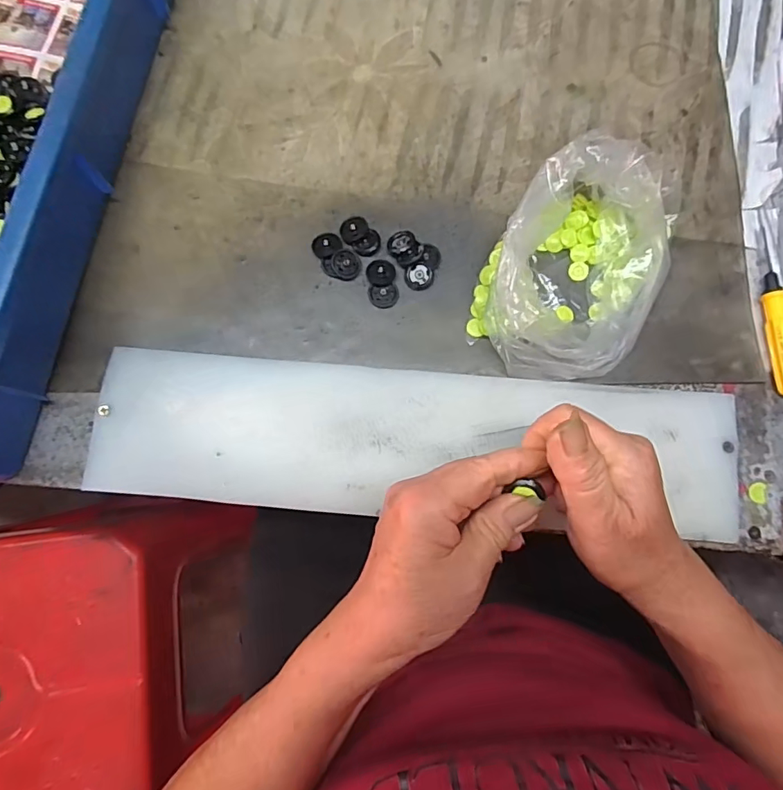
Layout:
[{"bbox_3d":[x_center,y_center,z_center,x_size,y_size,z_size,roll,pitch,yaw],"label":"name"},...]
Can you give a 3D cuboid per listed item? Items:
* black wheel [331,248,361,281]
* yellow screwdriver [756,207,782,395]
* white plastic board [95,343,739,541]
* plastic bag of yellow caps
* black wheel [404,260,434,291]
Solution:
[{"bbox_3d":[-0.031,-0.090,0.337,0.020,0.006,0.022,0,79,-1],"label":"black wheel"},{"bbox_3d":[0.262,-0.066,0.330,0.016,0.014,0.133,3,79,-1],"label":"yellow screwdriver"},{"bbox_3d":[0.016,0.028,0.310,0.398,0.012,0.092,4,79,0],"label":"white plastic board"},{"bbox_3d":[0.123,-0.085,0.308,0.107,0.051,0.156,36,81,5],"label":"plastic bag of yellow caps"},{"bbox_3d":[0.019,-0.082,0.337,0.019,0.004,0.019,0,79,-1],"label":"black wheel"}]

